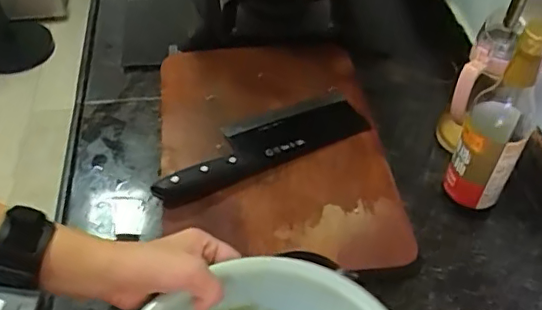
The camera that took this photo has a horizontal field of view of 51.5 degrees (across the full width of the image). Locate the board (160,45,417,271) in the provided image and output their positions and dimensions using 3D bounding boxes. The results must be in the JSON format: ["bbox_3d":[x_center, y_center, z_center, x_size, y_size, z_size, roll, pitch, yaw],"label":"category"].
[{"bbox_3d":[-0.001,-0.012,0.702,0.267,0.031,0.359,-6,50,-5],"label":"board"}]

